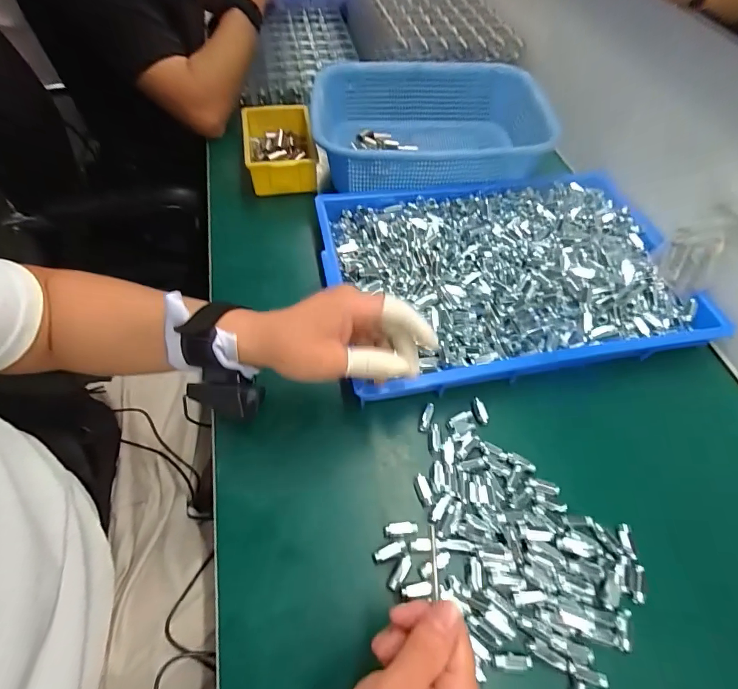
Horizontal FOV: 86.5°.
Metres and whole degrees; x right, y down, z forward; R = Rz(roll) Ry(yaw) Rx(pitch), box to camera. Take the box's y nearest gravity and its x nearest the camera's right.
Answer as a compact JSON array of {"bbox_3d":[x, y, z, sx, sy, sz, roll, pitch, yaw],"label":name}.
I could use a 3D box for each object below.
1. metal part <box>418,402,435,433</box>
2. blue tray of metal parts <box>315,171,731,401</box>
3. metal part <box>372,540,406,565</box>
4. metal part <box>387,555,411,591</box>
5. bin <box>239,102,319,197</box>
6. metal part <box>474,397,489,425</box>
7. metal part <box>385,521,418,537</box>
[{"bbox_3d":[0.057,0.072,0.390,0.009,0.004,0.031,20,61,10],"label":"metal part"},{"bbox_3d":[0.160,-0.100,0.463,0.404,0.045,0.286,-9,60,-7],"label":"blue tray of metal parts"},{"bbox_3d":[0.017,0.173,0.328,0.030,0.004,0.009,-21,62,-14],"label":"metal part"},{"bbox_3d":[0.025,0.186,0.319,0.009,0.004,0.028,35,64,17],"label":"metal part"},{"bbox_3d":[-0.129,-0.290,0.582,0.099,0.055,0.151,-8,60,-7],"label":"bin"},{"bbox_3d":[0.114,0.068,0.402,0.013,0.005,0.028,-3,59,-3],"label":"metal part"},{"bbox_3d":[0.028,0.158,0.336,0.028,0.004,0.011,-4,60,-4],"label":"metal part"}]

